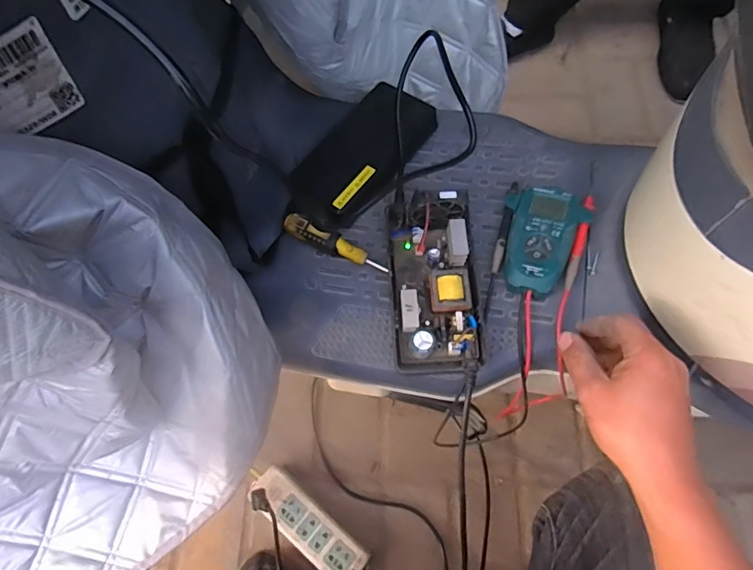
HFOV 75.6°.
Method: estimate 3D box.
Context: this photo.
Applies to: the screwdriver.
[{"bbox_3d":[-0.044,-0.040,0.502,0.110,0.027,0.019,26,73,11],"label":"screwdriver"}]

